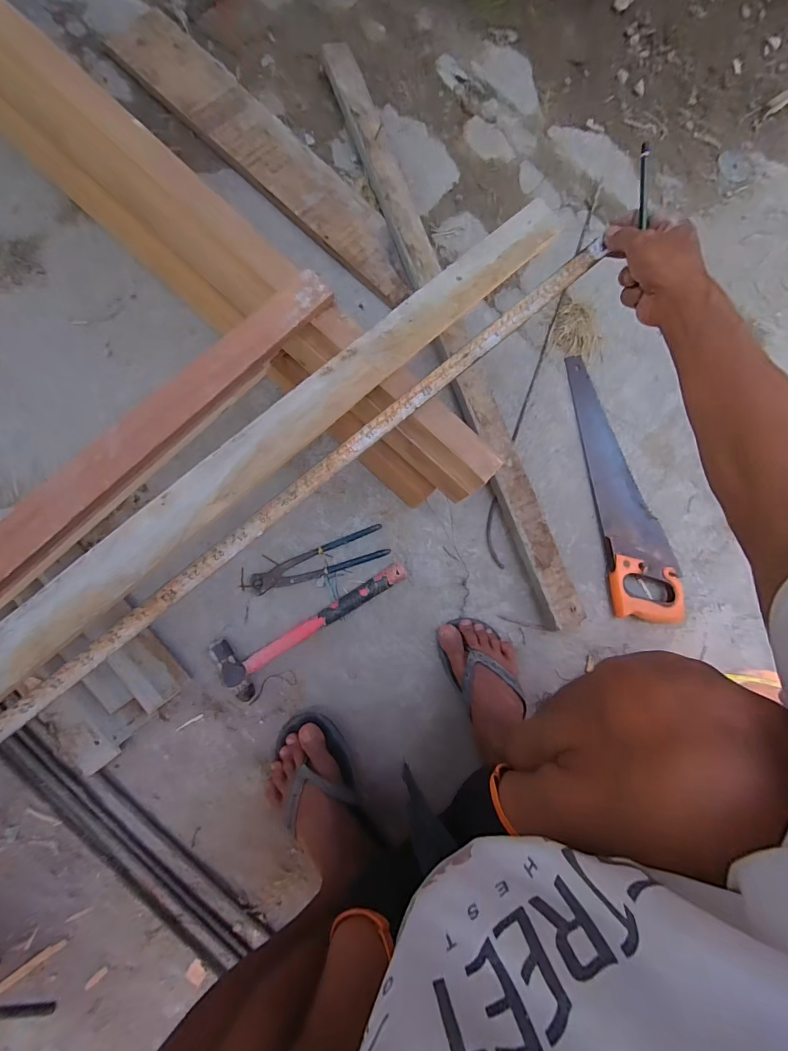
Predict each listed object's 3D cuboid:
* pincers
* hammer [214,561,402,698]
[{"bbox_3d":[-0.118,0.059,0.657,0.218,0.021,0.052,-20,87,-12],"label":"pincers"},{"bbox_3d":[-0.122,0.137,0.629,0.308,0.029,0.087,-33,90,-12],"label":"hammer"}]

